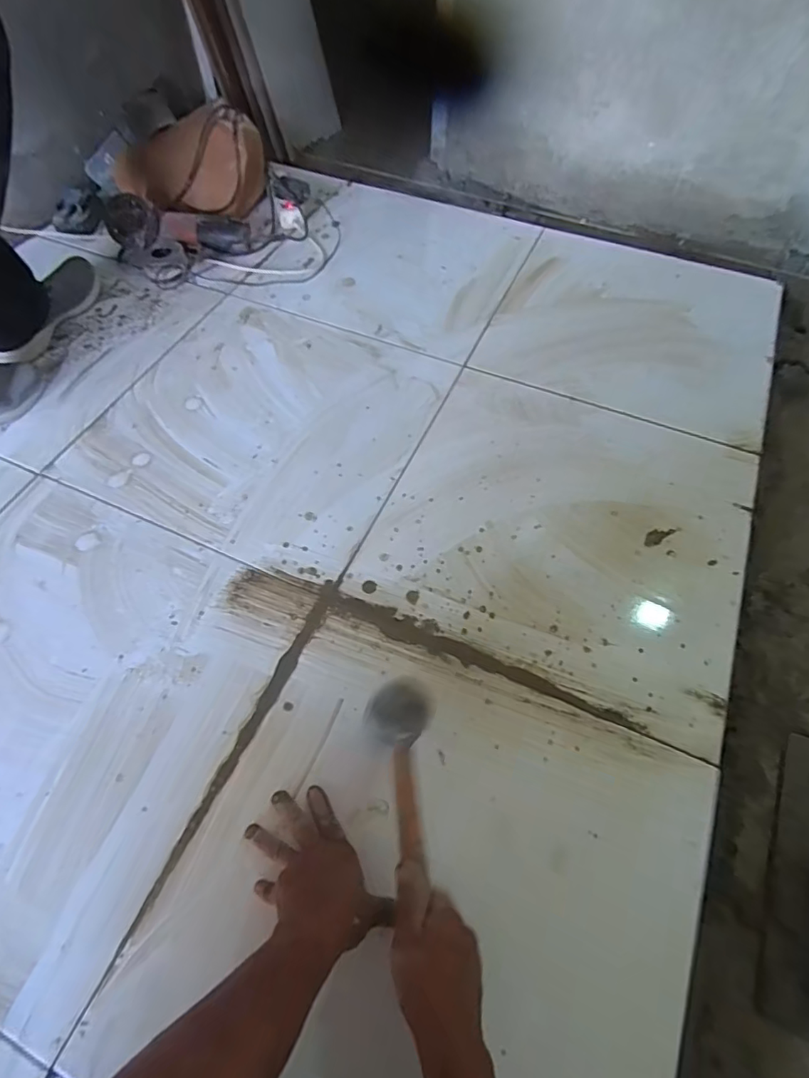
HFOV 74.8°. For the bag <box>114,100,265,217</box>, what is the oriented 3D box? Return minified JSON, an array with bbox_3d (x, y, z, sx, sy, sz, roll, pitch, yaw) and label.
[{"bbox_3d":[-0.450,-0.778,1.121,0.310,0.173,0.199,-19,60,-12],"label":"bag"}]

